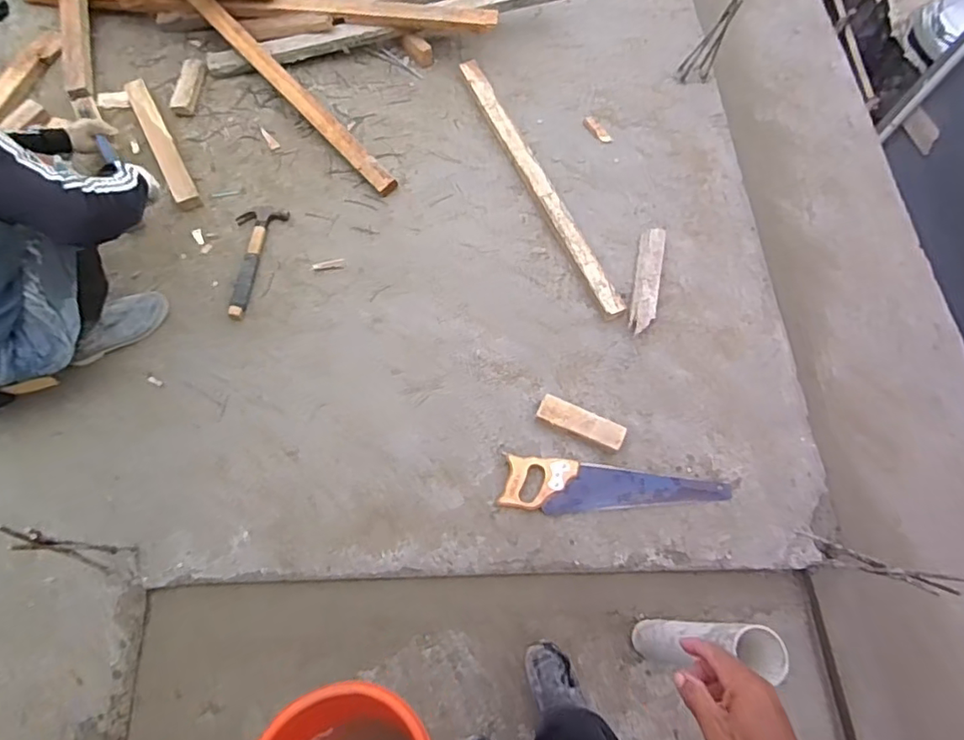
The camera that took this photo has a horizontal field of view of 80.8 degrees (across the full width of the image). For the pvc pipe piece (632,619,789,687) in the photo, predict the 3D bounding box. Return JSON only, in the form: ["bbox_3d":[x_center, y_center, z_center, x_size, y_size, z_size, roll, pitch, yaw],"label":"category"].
[{"bbox_3d":[0.360,0.472,0.984,0.069,0.487,0.076,-16,70,-9],"label":"pvc pipe piece"}]

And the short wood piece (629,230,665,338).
[{"bbox_3d":[0.435,-0.238,1.486,0.058,0.041,0.303,13,68,3],"label":"short wood piece"}]

